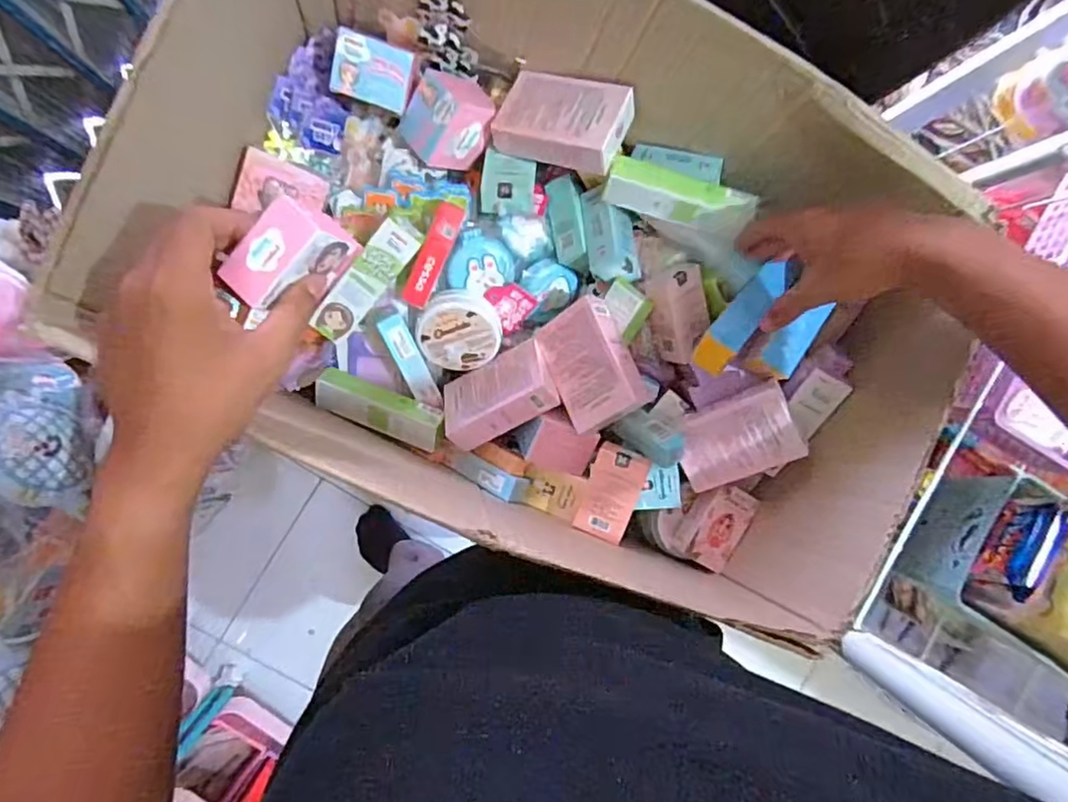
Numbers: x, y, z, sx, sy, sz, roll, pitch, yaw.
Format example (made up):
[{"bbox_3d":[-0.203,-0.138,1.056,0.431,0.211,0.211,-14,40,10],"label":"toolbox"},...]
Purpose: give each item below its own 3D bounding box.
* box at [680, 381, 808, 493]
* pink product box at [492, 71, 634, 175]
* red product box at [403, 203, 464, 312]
[{"bbox_3d":[0.184,0.035,0.557,0.105,0.028,0.072,-25,99,30],"label":"box"},{"bbox_3d":[0.024,-0.242,0.528,0.109,0.031,0.074,19,81,15],"label":"pink product box"},{"bbox_3d":[-0.090,-0.129,0.547,0.024,0.024,0.093,24,102,-7],"label":"red product box"}]

